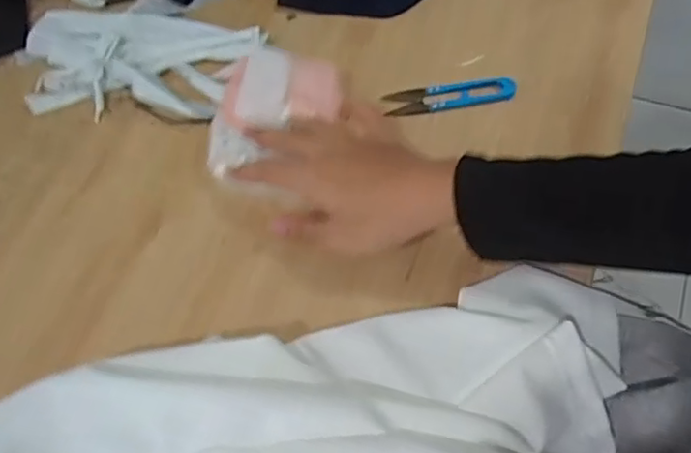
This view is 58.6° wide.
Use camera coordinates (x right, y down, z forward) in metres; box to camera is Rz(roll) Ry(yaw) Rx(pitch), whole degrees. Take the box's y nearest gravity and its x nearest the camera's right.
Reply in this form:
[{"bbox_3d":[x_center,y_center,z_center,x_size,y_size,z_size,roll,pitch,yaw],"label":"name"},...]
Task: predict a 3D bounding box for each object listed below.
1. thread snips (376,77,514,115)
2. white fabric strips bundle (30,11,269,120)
[{"bbox_3d":[0.096,-0.121,0.569,0.118,0.010,0.029,-7,62,0],"label":"thread snips"},{"bbox_3d":[-0.208,-0.165,0.611,0.231,0.013,0.125,4,63,6],"label":"white fabric strips bundle"}]

